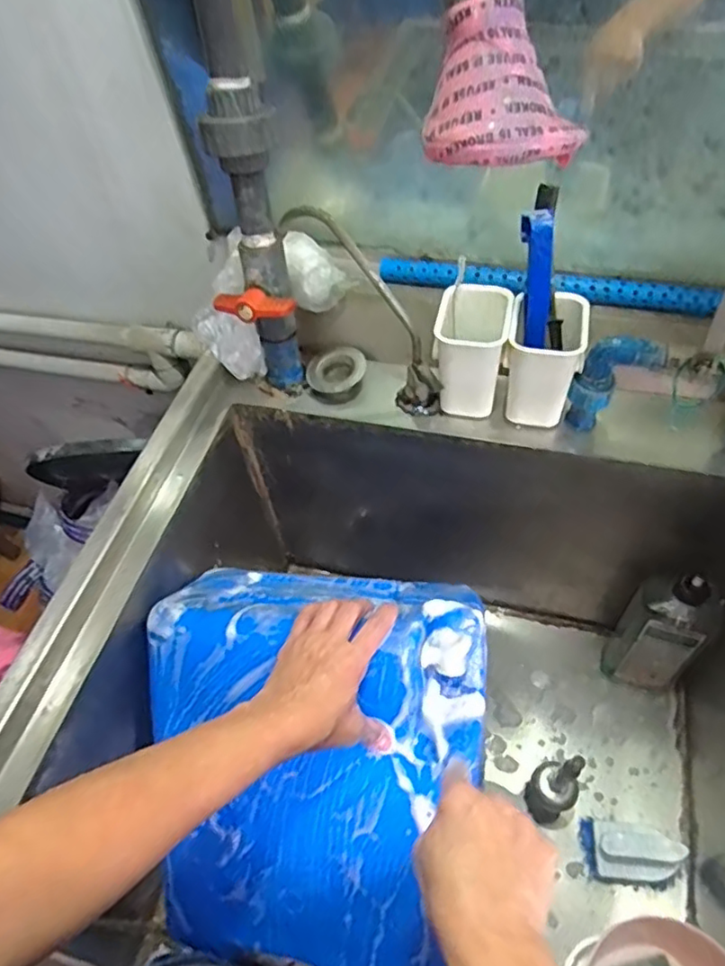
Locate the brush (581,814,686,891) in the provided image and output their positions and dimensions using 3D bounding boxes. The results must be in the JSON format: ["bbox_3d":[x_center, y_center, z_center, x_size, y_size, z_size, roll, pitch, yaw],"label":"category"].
[{"bbox_3d":[0.319,0.432,0.720,0.110,0.074,0.065,6,54,10],"label":"brush"}]

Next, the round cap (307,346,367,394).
[{"bbox_3d":[-0.031,-0.136,0.732,0.070,0.025,0.072,-3,53,4],"label":"round cap"}]

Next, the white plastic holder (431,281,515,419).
[{"bbox_3d":[0.115,-0.138,0.647,0.071,0.107,0.092,11,55,13],"label":"white plastic holder"}]

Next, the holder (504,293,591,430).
[{"bbox_3d":[0.182,-0.123,0.627,0.069,0.105,0.087,8,55,11],"label":"holder"}]

